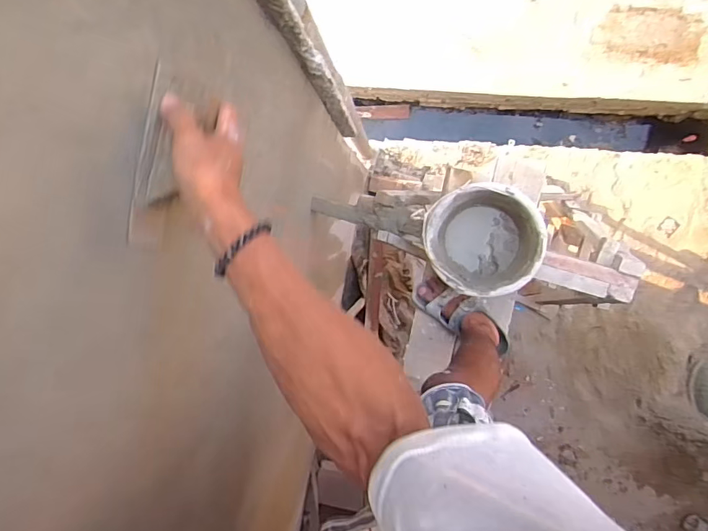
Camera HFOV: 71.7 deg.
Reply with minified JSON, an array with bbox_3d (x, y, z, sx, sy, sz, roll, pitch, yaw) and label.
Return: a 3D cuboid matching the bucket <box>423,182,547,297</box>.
[{"bbox_3d":[0.292,-0.068,1.175,0.241,0.251,0.234,1,97,4],"label":"bucket"}]

